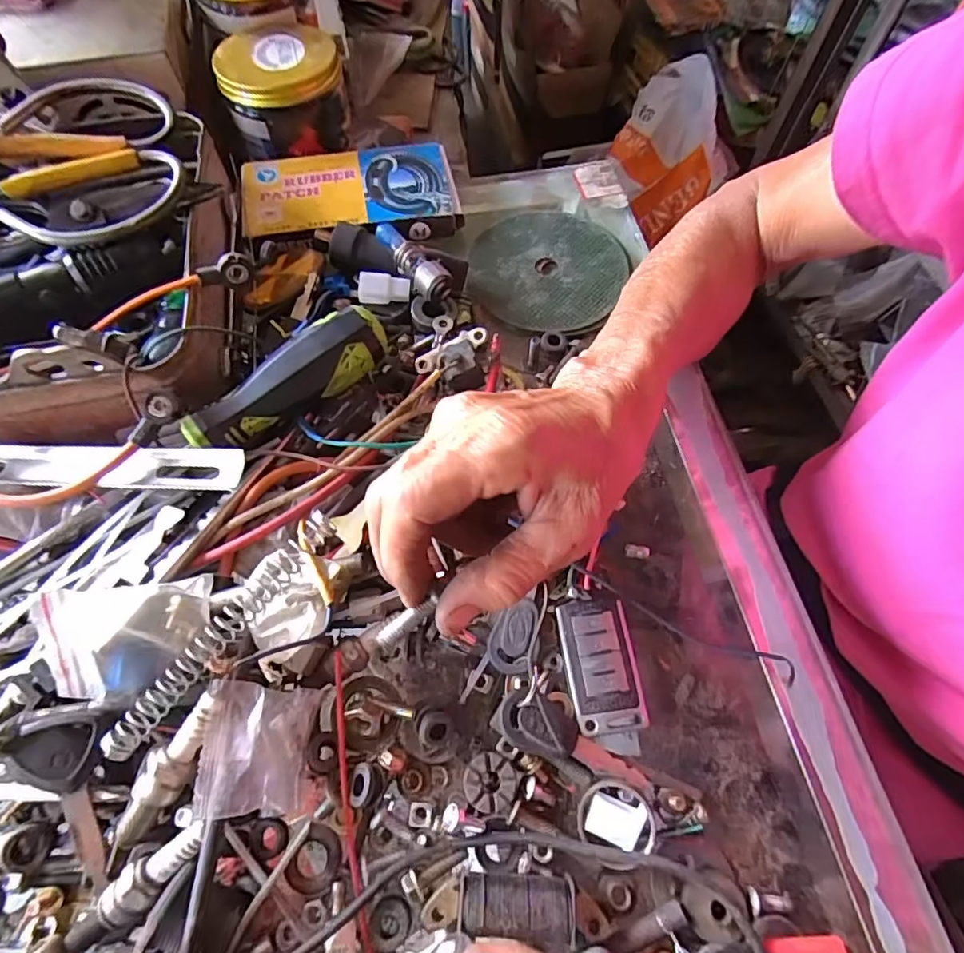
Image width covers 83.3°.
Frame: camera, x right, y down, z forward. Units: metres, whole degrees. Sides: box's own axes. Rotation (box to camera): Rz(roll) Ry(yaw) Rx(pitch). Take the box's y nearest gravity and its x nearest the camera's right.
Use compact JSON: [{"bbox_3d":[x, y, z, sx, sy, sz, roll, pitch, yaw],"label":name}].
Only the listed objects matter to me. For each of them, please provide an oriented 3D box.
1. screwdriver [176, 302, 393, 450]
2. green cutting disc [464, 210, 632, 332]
[{"bbox_3d":[-0.096,-0.048,0.270,0.102,0.029,0.031,-34,70,-16],"label":"screwdriver"},{"bbox_3d":[0.042,-0.138,0.357,0.099,0.004,0.103,0,65,-1],"label":"green cutting disc"}]

